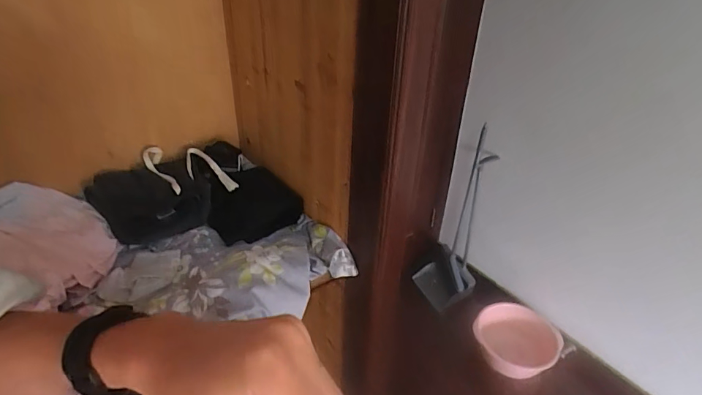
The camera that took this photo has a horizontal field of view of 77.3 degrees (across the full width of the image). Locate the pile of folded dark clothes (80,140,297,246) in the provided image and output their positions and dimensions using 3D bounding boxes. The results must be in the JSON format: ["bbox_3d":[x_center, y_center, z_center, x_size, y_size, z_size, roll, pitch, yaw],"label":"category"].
[{"bbox_3d":[-0.376,-0.011,1.063,0.482,0.095,0.302,-6,35,-12],"label":"pile of folded dark clothes"}]

